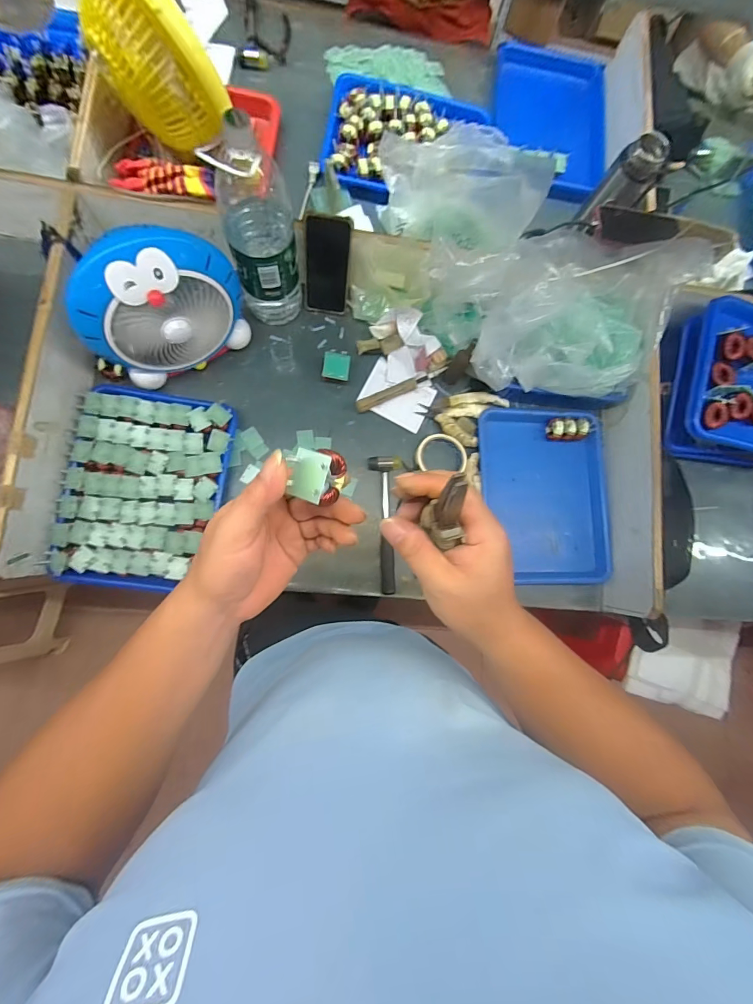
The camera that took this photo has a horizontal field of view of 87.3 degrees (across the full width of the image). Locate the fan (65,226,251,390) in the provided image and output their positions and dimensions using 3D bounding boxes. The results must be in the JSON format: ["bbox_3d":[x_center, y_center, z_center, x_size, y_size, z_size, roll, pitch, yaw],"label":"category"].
[{"bbox_3d":[-0.325,-0.294,0.615,0.222,0.244,0.100,-37,88,-10],"label":"fan"}]

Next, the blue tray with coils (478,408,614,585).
[{"bbox_3d":[0.323,-0.012,0.777,0.249,0.043,0.342,-1,83,-6],"label":"blue tray with coils"}]

